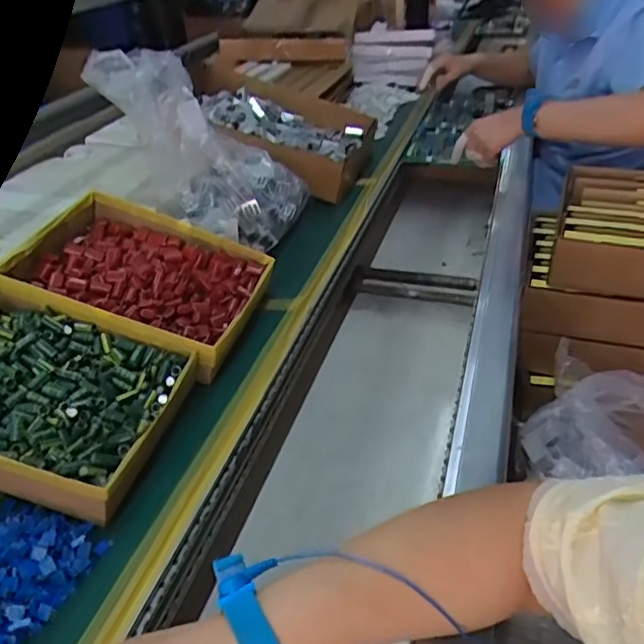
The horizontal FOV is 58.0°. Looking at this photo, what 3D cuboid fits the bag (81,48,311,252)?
[{"bbox_3d":[-0.150,-0.224,0.772,0.269,0.210,0.175,-4,35,-2],"label":"bag"}]

